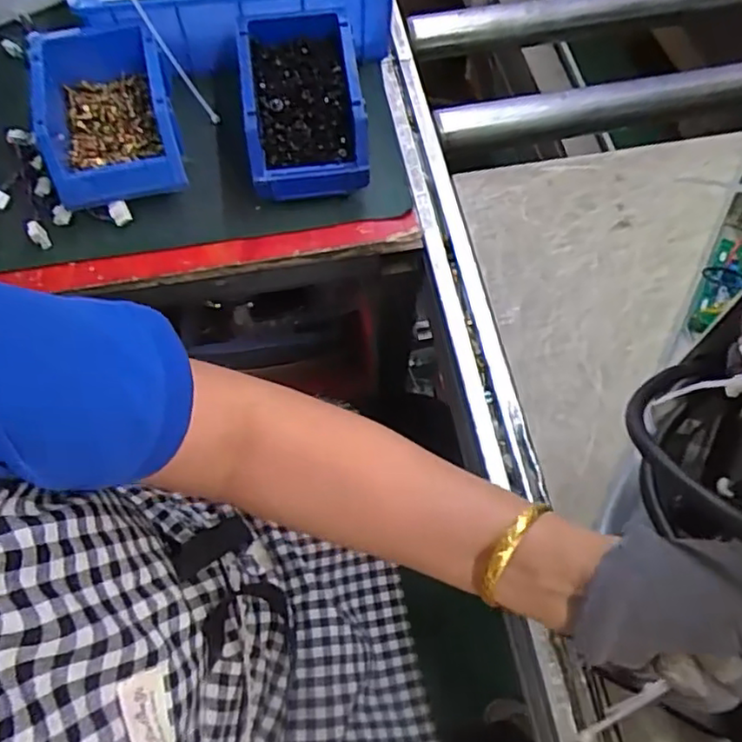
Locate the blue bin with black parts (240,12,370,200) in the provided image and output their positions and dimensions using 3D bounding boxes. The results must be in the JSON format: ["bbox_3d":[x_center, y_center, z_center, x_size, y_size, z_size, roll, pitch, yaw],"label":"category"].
[{"bbox_3d":[-0.062,-0.235,0.573,0.103,0.075,0.162,-7,65,-3],"label":"blue bin with black parts"}]

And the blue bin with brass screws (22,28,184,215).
[{"bbox_3d":[-0.232,-0.224,0.556,0.113,0.056,0.150,-15,65,-6],"label":"blue bin with brass screws"}]

